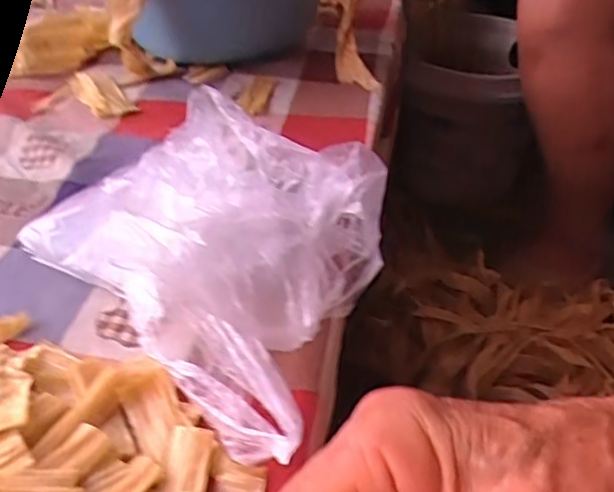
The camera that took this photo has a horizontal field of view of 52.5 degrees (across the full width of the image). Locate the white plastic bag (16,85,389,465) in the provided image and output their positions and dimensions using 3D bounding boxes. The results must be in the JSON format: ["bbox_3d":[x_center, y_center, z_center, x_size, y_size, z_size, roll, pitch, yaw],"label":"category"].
[{"bbox_3d":[-0.050,-0.016,0.374,0.167,0.072,0.248,-32,49,-33],"label":"white plastic bag"}]

